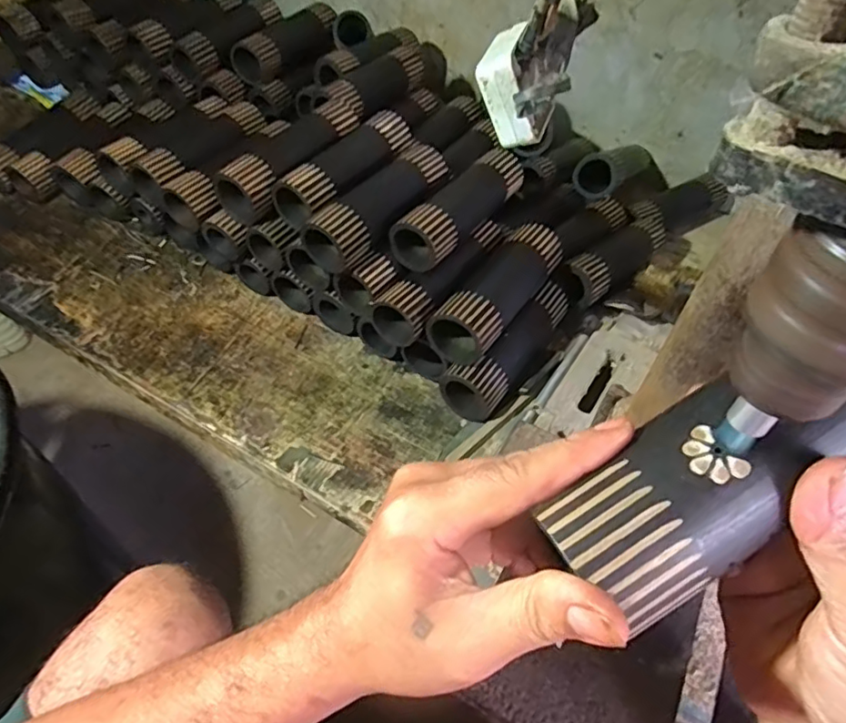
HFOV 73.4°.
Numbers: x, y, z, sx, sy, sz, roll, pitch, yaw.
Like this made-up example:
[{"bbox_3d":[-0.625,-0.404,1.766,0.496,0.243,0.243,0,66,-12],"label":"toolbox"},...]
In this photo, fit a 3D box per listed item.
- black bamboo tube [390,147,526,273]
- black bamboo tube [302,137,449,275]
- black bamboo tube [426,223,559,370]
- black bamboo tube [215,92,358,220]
[{"bbox_3d":[0.040,-0.156,0.584,0.055,0.053,0.181,29,56,19],"label":"black bamboo tube"},{"bbox_3d":[-0.037,-0.160,0.572,0.062,0.049,0.192,29,56,19],"label":"black bamboo tube"},{"bbox_3d":[0.081,-0.075,0.572,0.056,0.054,0.181,30,56,19],"label":"black bamboo tube"},{"bbox_3d":[-0.131,-0.220,0.610,0.053,0.054,0.196,29,56,18],"label":"black bamboo tube"}]

